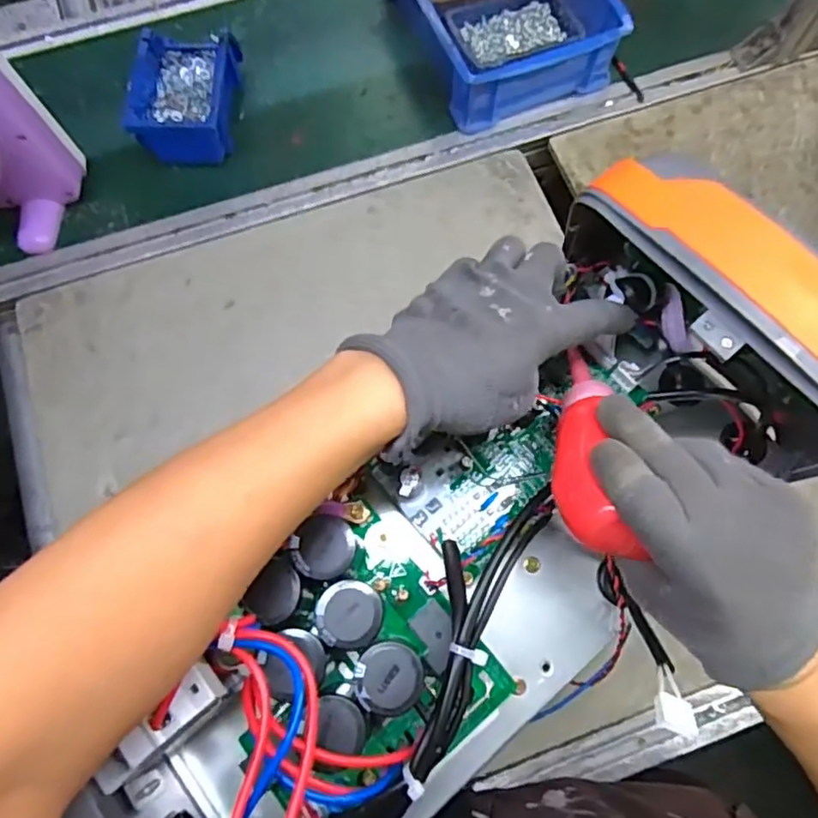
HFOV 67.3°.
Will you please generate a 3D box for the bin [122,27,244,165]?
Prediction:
[{"bbox_3d":[-0.255,-0.367,0.716,0.106,0.072,0.159,2,72,1],"label":"bin"}]

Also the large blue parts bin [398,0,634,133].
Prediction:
[{"bbox_3d":[0.105,-0.495,0.736,0.200,0.099,0.281,-20,73,-6],"label":"large blue parts bin"}]

